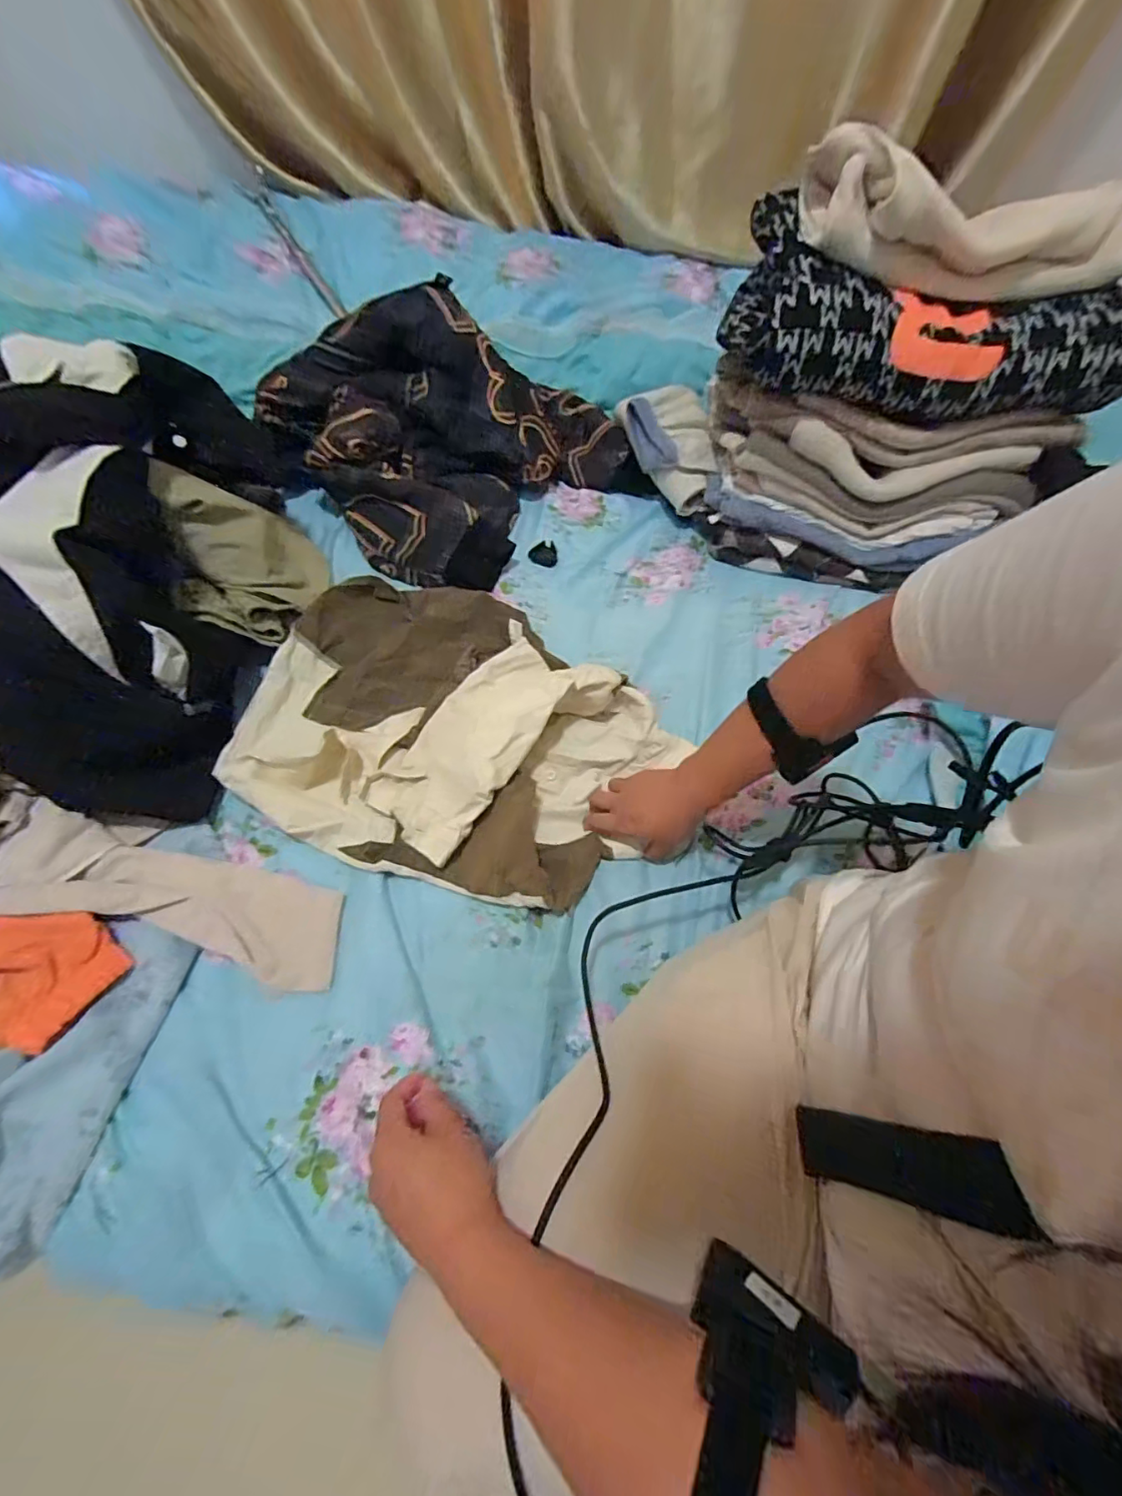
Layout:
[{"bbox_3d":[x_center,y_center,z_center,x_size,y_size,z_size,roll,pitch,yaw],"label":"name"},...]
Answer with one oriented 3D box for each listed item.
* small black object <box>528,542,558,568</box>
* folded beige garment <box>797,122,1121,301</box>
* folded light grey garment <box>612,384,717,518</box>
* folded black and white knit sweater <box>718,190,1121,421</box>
[{"bbox_3d":[-0.025,-0.280,0.784,0.041,0.007,0.040,13,79,-4],"label":"small black object"},{"bbox_3d":[0.436,-0.557,0.574,0.363,0.098,0.088,6,60,-1],"label":"folded beige garment"},{"bbox_3d":[0.153,-0.444,0.827,0.122,0.111,0.189,-1,60,-5],"label":"folded light grey garment"},{"bbox_3d":[0.428,-0.509,0.644,0.455,0.116,0.213,5,60,-1],"label":"folded black and white knit sweater"}]

